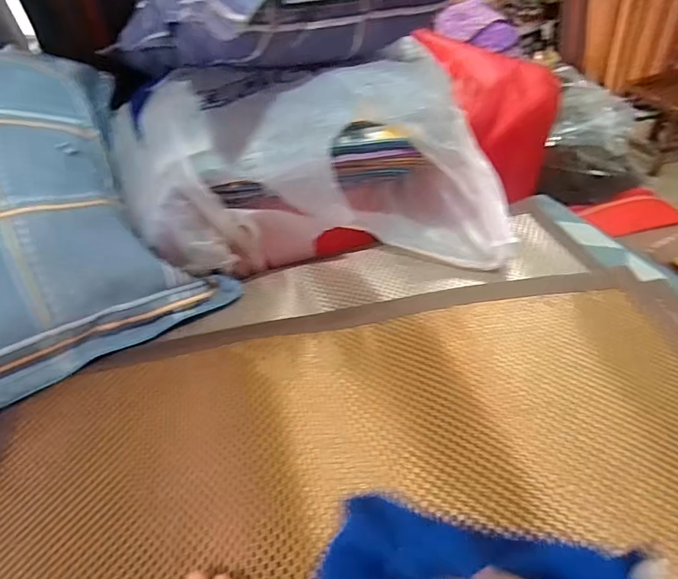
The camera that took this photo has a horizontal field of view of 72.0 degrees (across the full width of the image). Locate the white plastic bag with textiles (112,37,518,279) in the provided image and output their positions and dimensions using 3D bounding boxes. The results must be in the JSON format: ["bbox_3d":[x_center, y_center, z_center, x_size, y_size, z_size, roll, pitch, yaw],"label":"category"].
[{"bbox_3d":[-0.046,-0.164,0.632,0.508,0.213,0.235,-4,43,5],"label":"white plastic bag with textiles"}]

